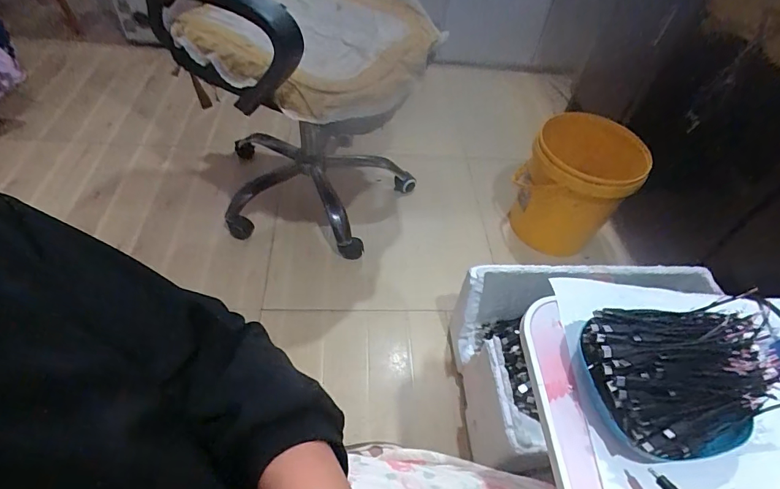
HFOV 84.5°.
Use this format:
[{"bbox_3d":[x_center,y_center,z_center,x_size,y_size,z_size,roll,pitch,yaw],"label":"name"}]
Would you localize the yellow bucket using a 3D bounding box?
[{"bbox_3d":[0.493,-0.154,1.167,0.268,0.338,0.268,3,51,-3],"label":"yellow bucket"}]

